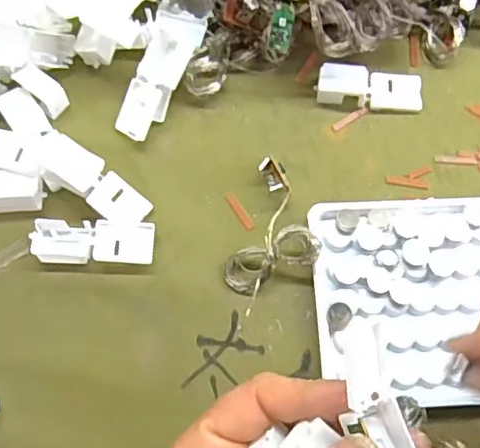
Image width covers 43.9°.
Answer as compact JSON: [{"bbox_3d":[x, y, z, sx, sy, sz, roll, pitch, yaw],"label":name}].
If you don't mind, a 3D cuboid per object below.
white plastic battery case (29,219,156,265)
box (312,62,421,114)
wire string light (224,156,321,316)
[{"bbox_3d":[-0.068,0.008,0.279,0.055,0.009,0.020,2,72,-1],"label":"white plastic battery case"},{"bbox_3d":[0.068,-0.070,0.310,0.055,0.010,0.021,4,72,0],"label":"box"},{"bbox_3d":[0.018,0.005,0.280,0.038,0.018,0.073,18,72,5],"label":"wire string light"}]

